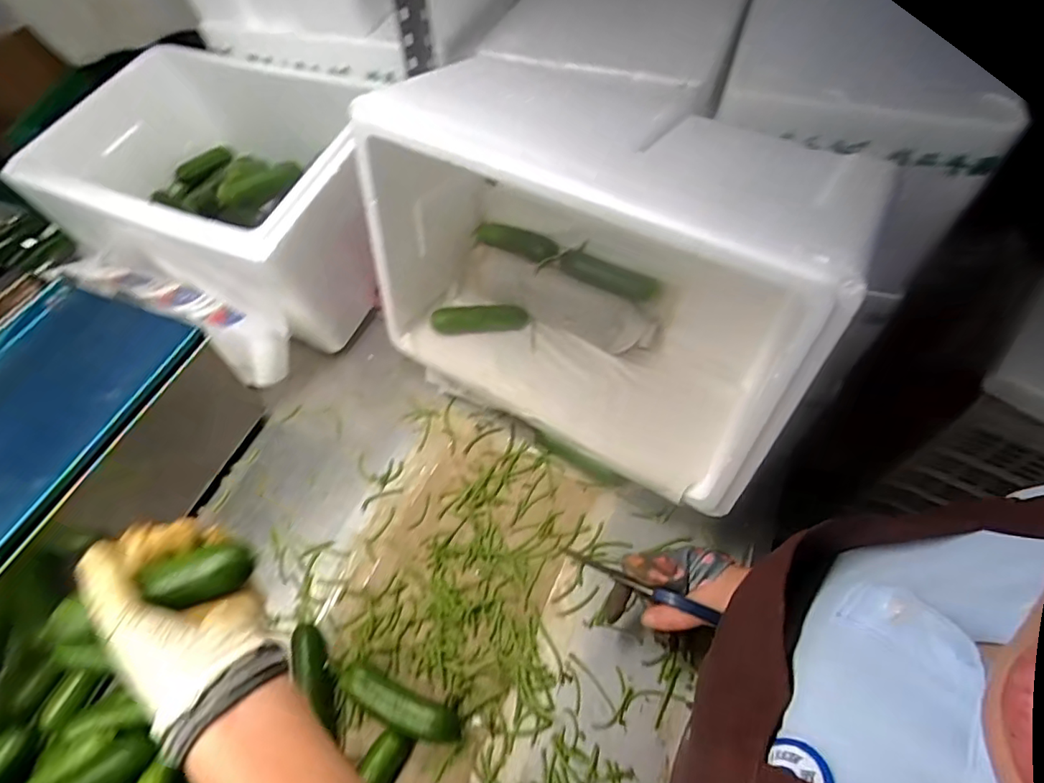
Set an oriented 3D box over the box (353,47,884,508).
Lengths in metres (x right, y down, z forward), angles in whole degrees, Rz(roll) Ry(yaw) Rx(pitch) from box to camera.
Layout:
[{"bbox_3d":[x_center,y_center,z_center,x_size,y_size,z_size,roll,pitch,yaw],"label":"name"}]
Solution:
[{"bbox_3d":[0.072,-0.141,0.556,0.451,0.278,0.267,26,61,19],"label":"box"}]

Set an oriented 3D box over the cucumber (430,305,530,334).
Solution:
[{"bbox_3d":[-0.052,-0.094,0.670,0.118,0.023,0.032,-5,56,0],"label":"cucumber"}]

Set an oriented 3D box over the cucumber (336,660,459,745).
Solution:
[{"bbox_3d":[-0.108,0.279,0.474,0.110,0.030,0.032,19,59,15],"label":"cucumber"}]

